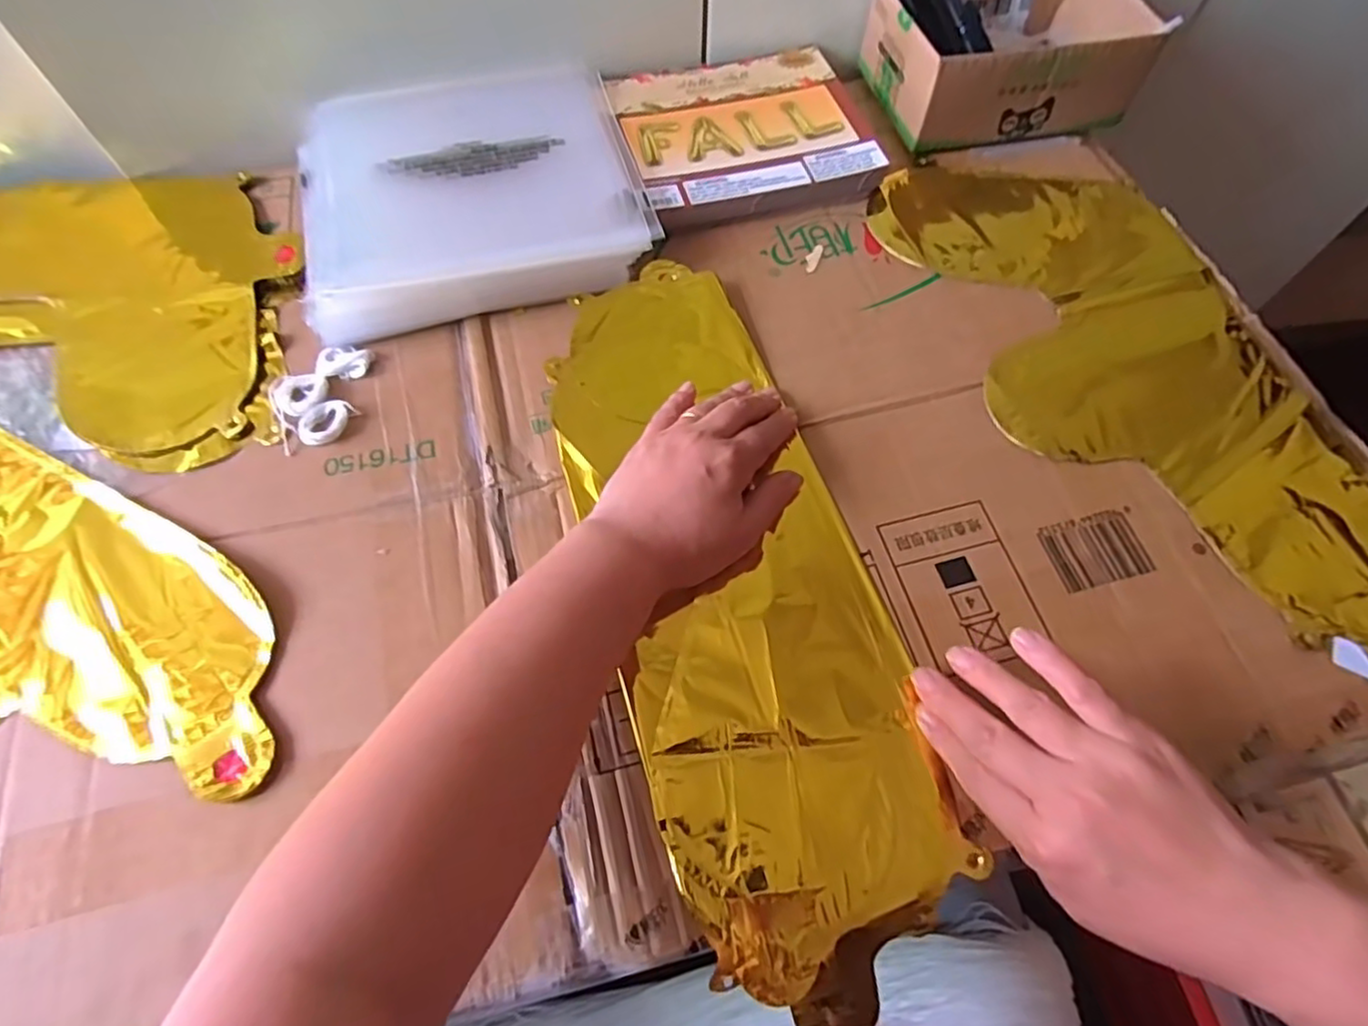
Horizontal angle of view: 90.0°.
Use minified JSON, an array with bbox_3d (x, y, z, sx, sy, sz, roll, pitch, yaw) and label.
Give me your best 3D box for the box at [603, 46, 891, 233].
[{"bbox_3d":[0.046,-0.299,0.539,0.182,0.024,0.173,-13,64,-7],"label":"box"}]

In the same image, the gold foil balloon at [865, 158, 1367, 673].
[{"bbox_3d":[0.290,-0.089,0.431,0.199,0.011,0.415,-15,64,-8],"label":"gold foil balloon"}]

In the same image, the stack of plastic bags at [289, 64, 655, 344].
[{"bbox_3d":[-0.152,-0.234,0.487,0.224,0.030,0.223,-14,64,-7],"label":"stack of plastic bags"}]

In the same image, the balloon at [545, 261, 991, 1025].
[{"bbox_3d":[0.025,0.036,0.389,0.142,0.030,0.423,-14,65,-7],"label":"balloon"}]

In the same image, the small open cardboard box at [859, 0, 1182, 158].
[{"bbox_3d":[0.247,-0.363,0.535,0.184,0.069,0.140,-11,63,-6],"label":"small open cardboard box"}]

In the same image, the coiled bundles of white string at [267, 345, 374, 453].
[{"bbox_3d":[-0.219,-0.072,0.420,0.062,0.008,0.066,-22,65,-11],"label":"coiled bundles of white string"}]

